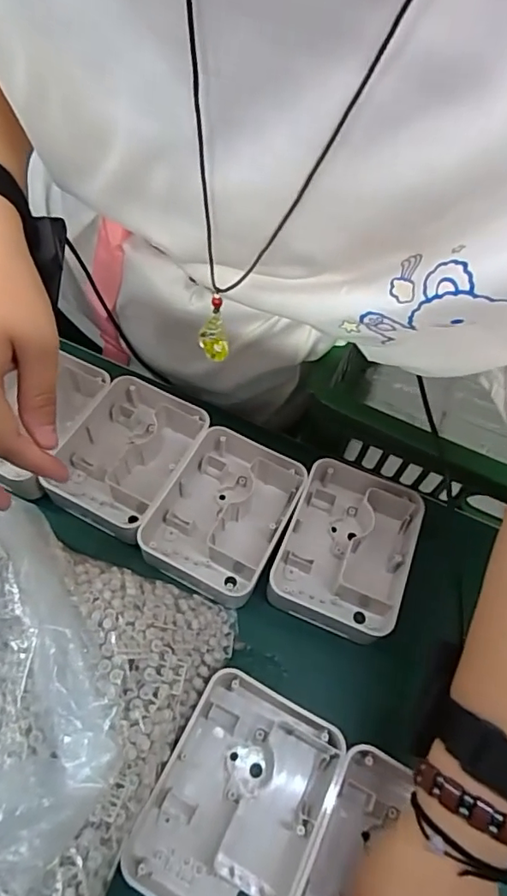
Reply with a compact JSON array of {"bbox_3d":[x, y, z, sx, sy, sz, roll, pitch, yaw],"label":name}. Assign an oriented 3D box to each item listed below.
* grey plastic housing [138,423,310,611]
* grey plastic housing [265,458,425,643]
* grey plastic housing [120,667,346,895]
[{"bbox_3d":[-0.025,0.055,0.448,0.102,0.041,0.129,26,61,10],"label":"grey plastic housing"},{"bbox_3d":[0.077,0.083,0.441,0.102,0.045,0.133,22,60,8],"label":"grey plastic housing"},{"bbox_3d":[-0.012,0.229,0.344,0.103,0.042,0.138,26,61,10],"label":"grey plastic housing"}]

